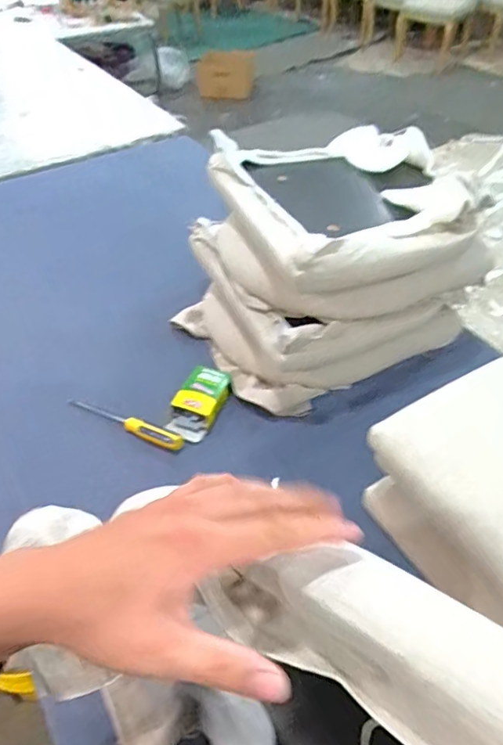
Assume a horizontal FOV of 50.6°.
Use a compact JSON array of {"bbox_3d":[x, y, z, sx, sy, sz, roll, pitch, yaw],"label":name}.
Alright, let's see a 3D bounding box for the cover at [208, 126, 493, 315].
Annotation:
[{"bbox_3d":[0.182,-0.316,1.065,0.476,0.172,0.474,-18,47,-15],"label":"cover"}]

